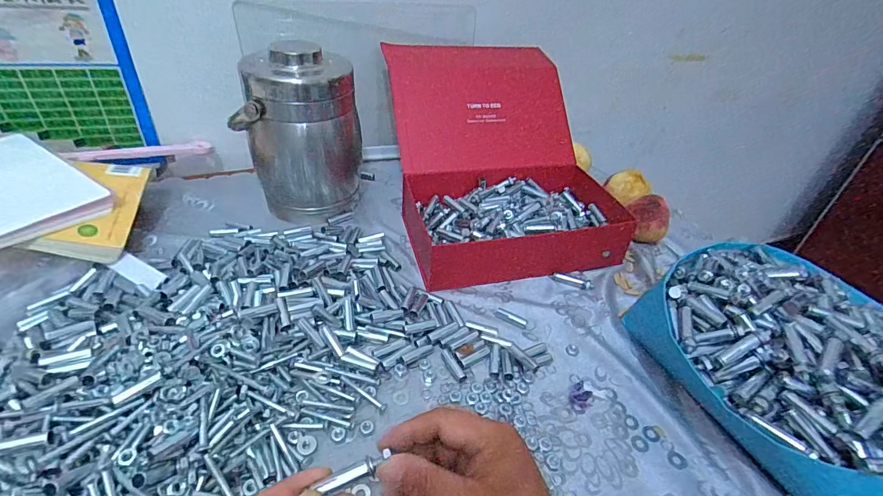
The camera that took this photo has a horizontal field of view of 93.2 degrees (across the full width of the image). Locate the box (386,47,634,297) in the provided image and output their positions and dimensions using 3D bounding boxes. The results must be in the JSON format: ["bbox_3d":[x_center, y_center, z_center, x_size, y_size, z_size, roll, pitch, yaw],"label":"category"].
[{"bbox_3d":[0.092,-0.143,0.648,0.297,0.198,0.345,-7,40,-15],"label":"box"}]

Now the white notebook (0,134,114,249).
[{"bbox_3d":[-0.552,-0.076,0.519,0.223,0.021,0.147,27,41,18],"label":"white notebook"}]

